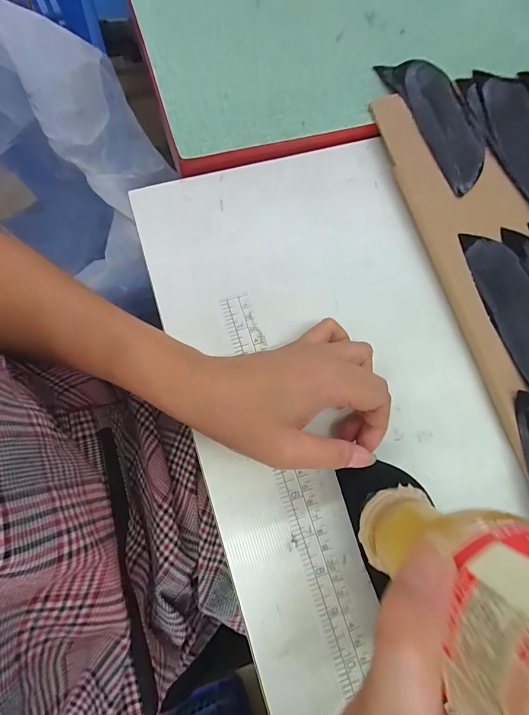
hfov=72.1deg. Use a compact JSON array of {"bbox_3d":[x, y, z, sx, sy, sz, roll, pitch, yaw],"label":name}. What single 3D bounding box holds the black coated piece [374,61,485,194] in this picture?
[{"bbox_3d":[0.149,-0.204,0.309,0.047,0.013,0.137,-19,80,-9],"label":"black coated piece"}]

